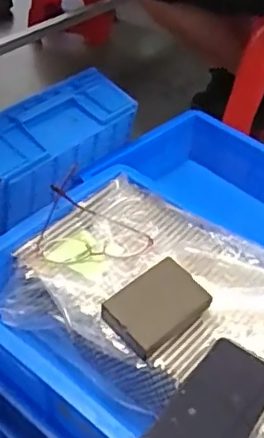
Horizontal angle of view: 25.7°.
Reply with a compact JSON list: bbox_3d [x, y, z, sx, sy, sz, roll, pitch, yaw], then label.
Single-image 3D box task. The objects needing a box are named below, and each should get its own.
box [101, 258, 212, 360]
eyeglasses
[{"bbox_3d":[0.027,0.093,0.618,0.102,0.027,0.069,-30,53,-32],"label":"box"},{"bbox_3d":[-0.053,-0.003,0.713,0.127,0.037,0.122,-6,44,-12],"label":"eyeglasses"}]

